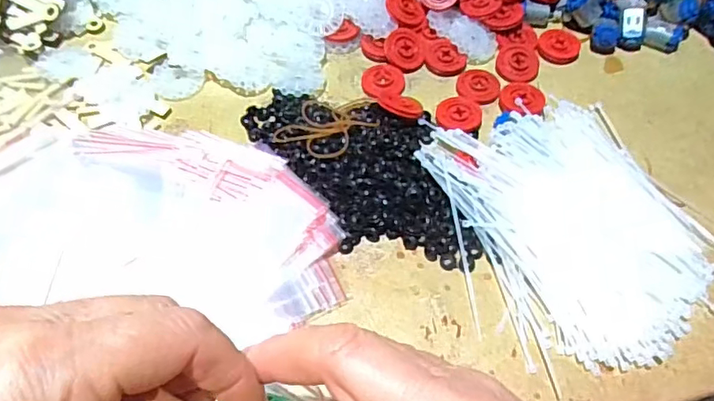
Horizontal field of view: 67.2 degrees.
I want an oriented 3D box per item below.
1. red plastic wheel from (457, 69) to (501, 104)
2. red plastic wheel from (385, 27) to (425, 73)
[{"bbox_3d":[0.092,-0.087,0.408,0.031,0.008,0.028,-13,60,-8],"label":"red plastic wheel"},{"bbox_3d":[0.038,-0.118,0.419,0.030,0.008,0.036,-1,86,-11],"label":"red plastic wheel"}]

